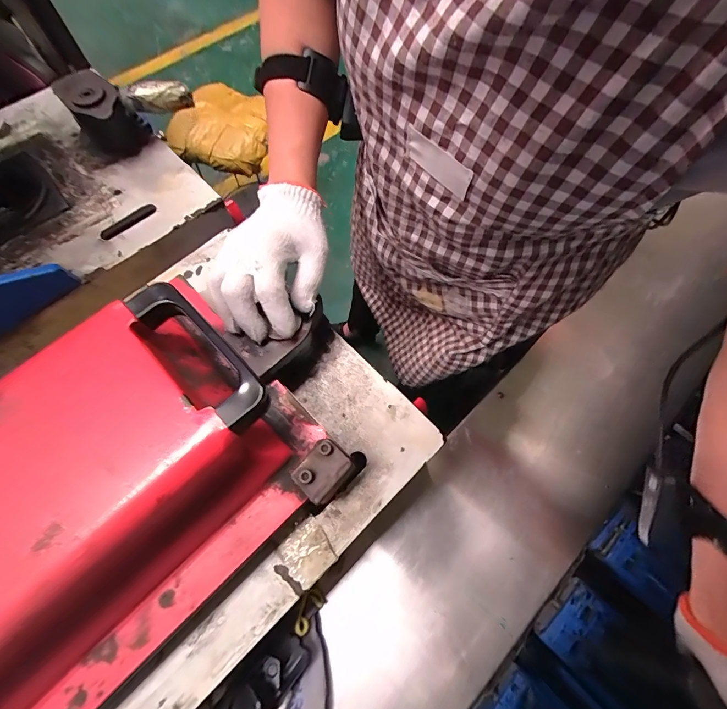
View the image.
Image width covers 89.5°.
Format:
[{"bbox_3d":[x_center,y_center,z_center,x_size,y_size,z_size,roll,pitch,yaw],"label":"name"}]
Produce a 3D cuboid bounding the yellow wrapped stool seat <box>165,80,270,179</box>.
[{"bbox_3d":[-0.468,-0.787,1.248,0.289,0.127,0.350,8,68,0],"label":"yellow wrapped stool seat"}]

